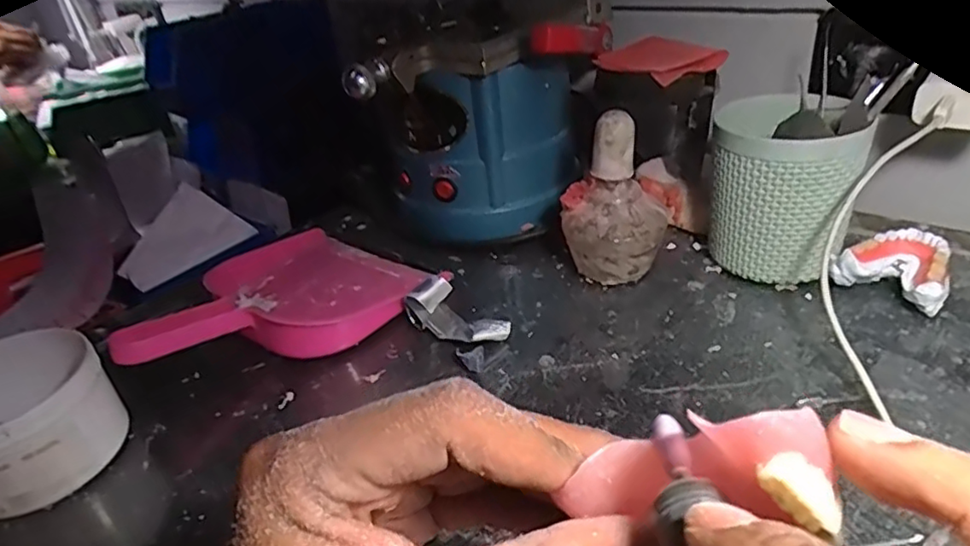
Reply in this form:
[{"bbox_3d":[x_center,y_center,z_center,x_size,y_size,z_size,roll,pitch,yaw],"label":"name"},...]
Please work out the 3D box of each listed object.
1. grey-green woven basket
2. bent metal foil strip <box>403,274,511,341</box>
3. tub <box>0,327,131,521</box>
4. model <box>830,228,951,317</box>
[{"bbox_3d":[0.206,-0.058,0.427,0.089,0.116,0.089,11,36,27],"label":"grey-green woven basket"},{"bbox_3d":[-0.019,0.027,0.421,0.075,0.028,0.029,17,39,34],"label":"bent metal foil strip"},{"bbox_3d":[-0.262,0.083,0.354,0.093,0.069,0.097,-29,38,-30],"label":"tub"},{"bbox_3d":[0.271,-0.003,0.404,0.060,0.035,0.056,22,42,38],"label":"model"}]

